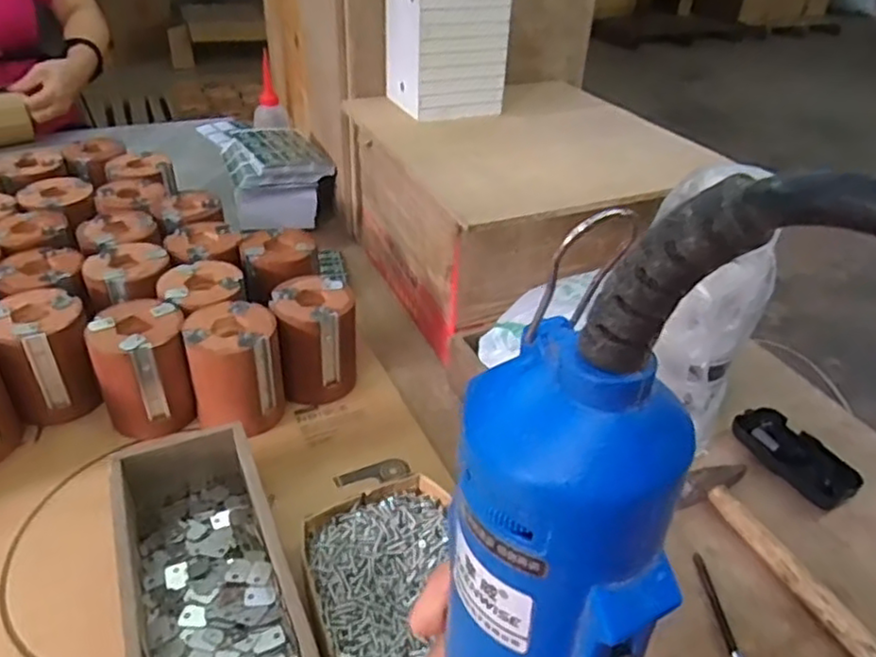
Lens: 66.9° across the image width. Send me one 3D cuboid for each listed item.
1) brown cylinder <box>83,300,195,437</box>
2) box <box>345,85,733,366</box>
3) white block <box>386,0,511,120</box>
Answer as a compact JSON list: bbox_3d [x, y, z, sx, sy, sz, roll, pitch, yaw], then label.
[{"bbox_3d":[-0.265,0.034,0.601,0.075,0.095,0.081,-9,37,-18],"label":"brown cylinder"},{"bbox_3d":[0.091,-0.132,0.779,0.319,0.206,0.359,-9,37,-17],"label":"box"},{"bbox_3d":[0.009,-0.327,0.754,0.114,0.139,0.107,-10,38,-17],"label":"white block"}]

